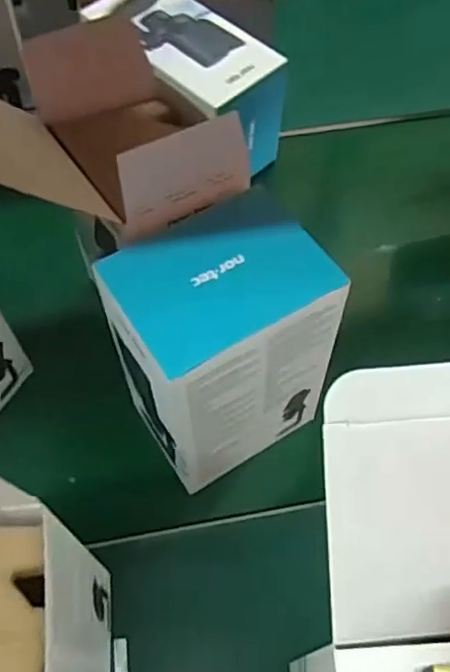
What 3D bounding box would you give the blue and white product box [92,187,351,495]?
[{"bbox_3d":[-0.007,0.006,0.517,0.150,0.191,0.130,-27,63,-16],"label":"blue and white product box"}]

